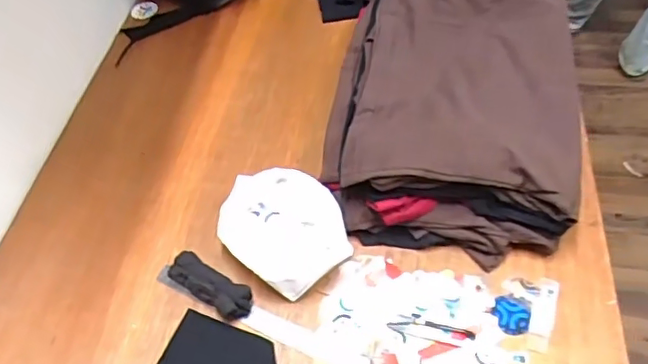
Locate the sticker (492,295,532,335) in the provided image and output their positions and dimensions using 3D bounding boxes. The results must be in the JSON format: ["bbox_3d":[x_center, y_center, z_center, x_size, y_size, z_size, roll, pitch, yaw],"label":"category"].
[{"bbox_3d":[0.243,0.173,0.735,0.046,0.007,0.050,-3,51,4],"label":"sticker"}]

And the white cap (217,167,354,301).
[{"bbox_3d":[-0.058,0.066,0.817,0.156,0.052,0.181,-35,56,-20],"label":"white cap"}]

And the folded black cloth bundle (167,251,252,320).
[{"bbox_3d":[-0.155,0.141,0.779,0.129,0.035,0.044,28,59,25],"label":"folded black cloth bundle"}]

